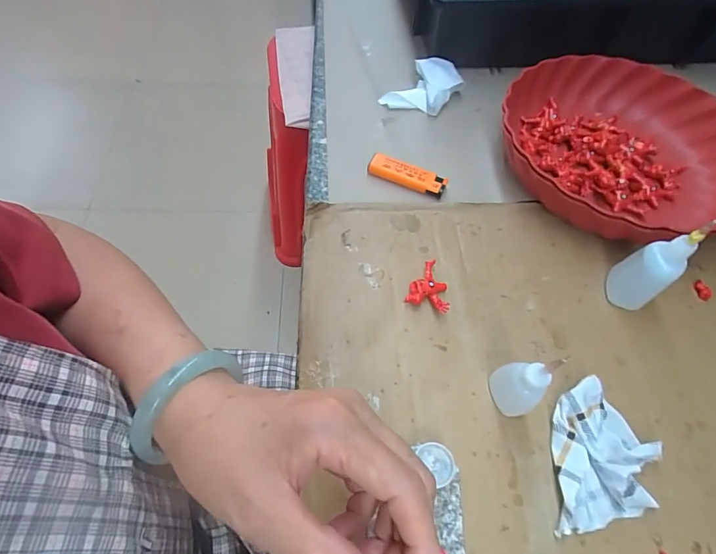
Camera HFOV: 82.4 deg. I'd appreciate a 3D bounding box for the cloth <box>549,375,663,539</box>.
[{"bbox_3d":[0.175,0.128,0.290,0.068,0.022,0.100,9,62,3],"label":"cloth"}]

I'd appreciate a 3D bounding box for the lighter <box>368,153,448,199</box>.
[{"bbox_3d":[0.050,-0.104,0.412,0.079,0.011,0.019,23,63,9],"label":"lighter"}]

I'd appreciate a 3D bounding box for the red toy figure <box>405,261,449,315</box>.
[{"bbox_3d":[0.064,0.007,0.349,0.035,0.015,0.045,21,63,8],"label":"red toy figure"}]

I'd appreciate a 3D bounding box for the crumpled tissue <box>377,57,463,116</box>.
[{"bbox_3d":[0.076,-0.214,0.469,0.085,0.029,0.055,-37,70,-20],"label":"crumpled tissue"}]

